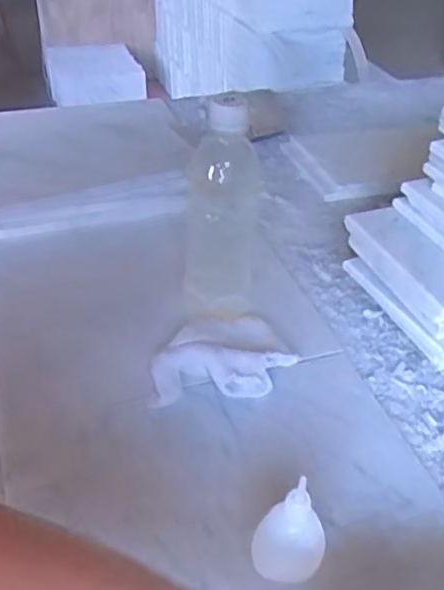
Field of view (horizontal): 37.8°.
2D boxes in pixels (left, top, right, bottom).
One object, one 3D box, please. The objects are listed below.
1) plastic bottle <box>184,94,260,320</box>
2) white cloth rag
[{"bbox_3d":[0.002,-0.066,0.564,0.065,0.197,0.059,5,39,-2],"label":"plastic bottle"},{"bbox_3d":[-0.002,0.054,0.536,0.124,0.026,0.069,-14,44,-22],"label":"white cloth rag"}]

